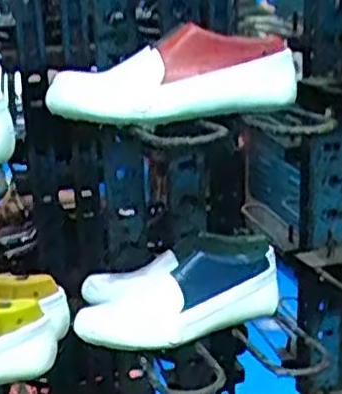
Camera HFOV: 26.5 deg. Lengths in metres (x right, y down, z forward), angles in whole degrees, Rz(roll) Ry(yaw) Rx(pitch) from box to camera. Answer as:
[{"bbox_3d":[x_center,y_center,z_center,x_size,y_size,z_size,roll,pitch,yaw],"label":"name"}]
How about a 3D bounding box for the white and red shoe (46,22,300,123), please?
[{"bbox_3d":[0.010,-0.127,0.771,0.256,0.088,0.085,-9,20,-20],"label":"white and red shoe"}]

